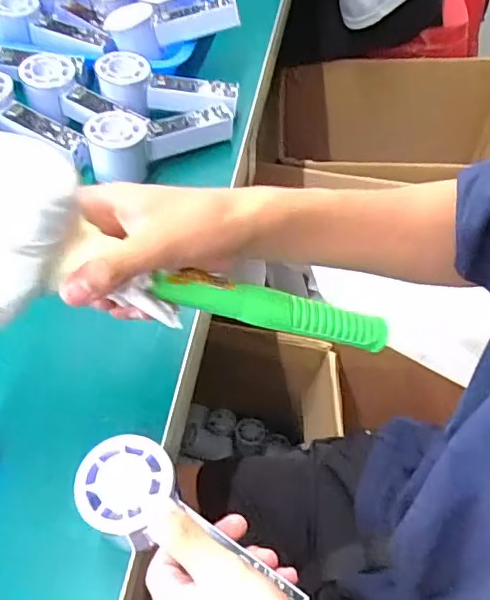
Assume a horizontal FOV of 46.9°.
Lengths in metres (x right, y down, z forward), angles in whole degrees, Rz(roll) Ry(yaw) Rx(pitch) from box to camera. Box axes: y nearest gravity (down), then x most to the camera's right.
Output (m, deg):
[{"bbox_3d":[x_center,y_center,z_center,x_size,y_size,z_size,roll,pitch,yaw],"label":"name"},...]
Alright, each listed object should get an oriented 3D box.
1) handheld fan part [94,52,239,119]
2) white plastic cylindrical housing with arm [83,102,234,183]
[{"bbox_3d":[-0.084,-0.226,0.610,0.150,0.045,0.053,6,53,-12],"label":"handheld fan part"},{"bbox_3d":[-0.083,-0.162,0.567,0.152,0.054,0.055,-23,56,-28],"label":"white plastic cylindrical housing with arm"}]

